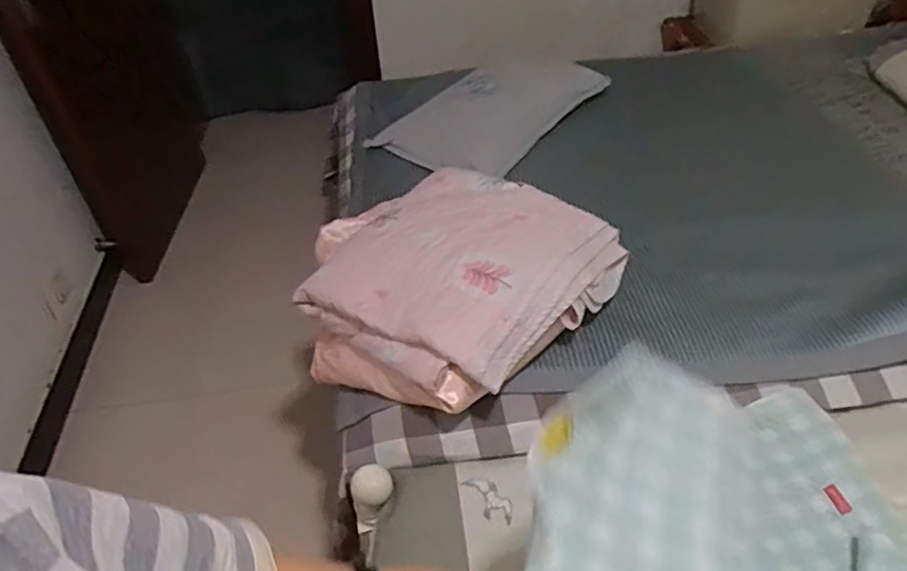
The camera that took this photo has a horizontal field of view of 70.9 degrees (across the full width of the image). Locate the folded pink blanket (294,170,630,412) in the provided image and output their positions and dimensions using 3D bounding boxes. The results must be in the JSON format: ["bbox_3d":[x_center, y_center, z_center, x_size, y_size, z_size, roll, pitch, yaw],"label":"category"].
[{"bbox_3d":[-0.016,-0.030,1.276,0.547,0.171,0.554,29,51,31],"label":"folded pink blanket"}]

